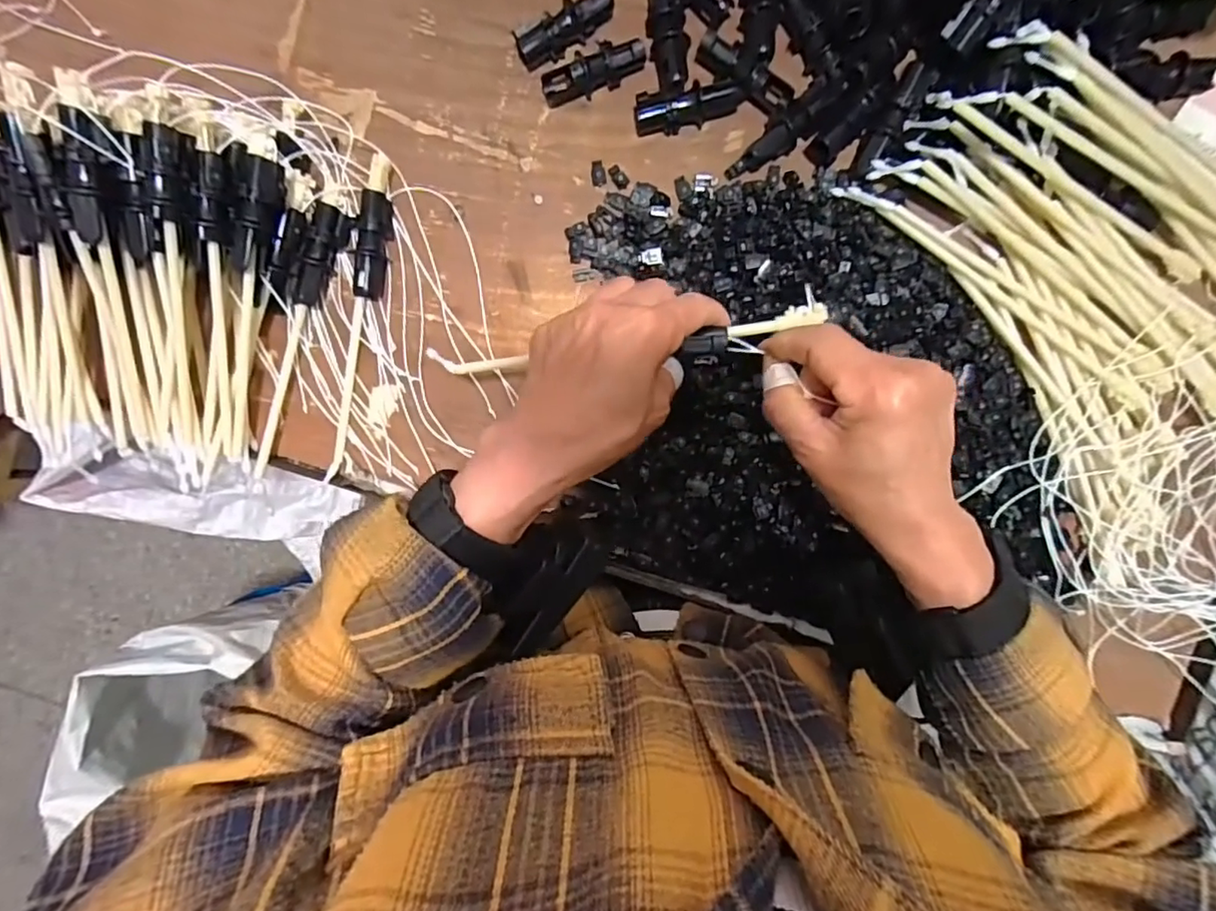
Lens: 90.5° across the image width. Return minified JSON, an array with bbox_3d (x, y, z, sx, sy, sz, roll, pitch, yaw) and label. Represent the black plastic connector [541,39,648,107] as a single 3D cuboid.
[{"bbox_3d":[-0.010,-0.249,0.389,0.066,0.019,0.020,-19,92,3],"label":"black plastic connector"}]

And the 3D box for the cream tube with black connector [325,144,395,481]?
[{"bbox_3d":[-0.163,-0.089,0.395,0.017,0.018,0.208,9,93,2],"label":"cream tube with black connector"}]

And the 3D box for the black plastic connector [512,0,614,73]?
[{"bbox_3d":[-0.026,-0.275,0.387,0.067,0.018,0.020,-30,91,4],"label":"black plastic connector"}]

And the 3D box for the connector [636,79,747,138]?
[{"bbox_3d":[0.053,-0.224,0.386,0.069,0.025,0.021,-14,92,3],"label":"connector"}]

